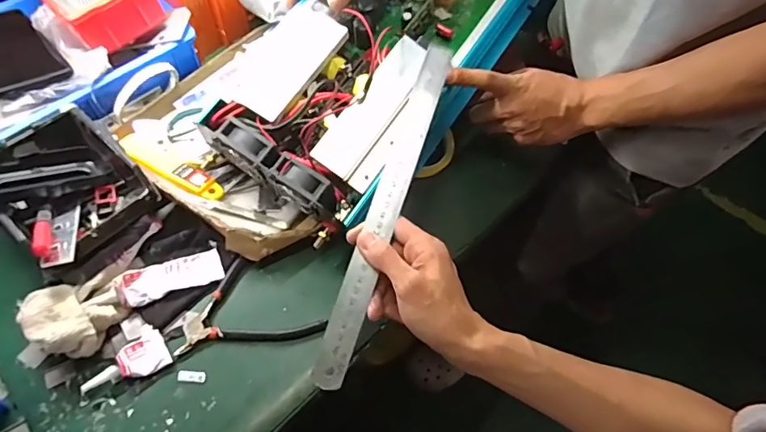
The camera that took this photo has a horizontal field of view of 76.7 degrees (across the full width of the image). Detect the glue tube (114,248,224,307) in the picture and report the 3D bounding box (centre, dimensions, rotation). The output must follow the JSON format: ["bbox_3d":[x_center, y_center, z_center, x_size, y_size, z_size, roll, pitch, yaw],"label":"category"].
[{"bbox_3d":[-0.214,0.062,0.493,0.097,0.025,0.039,-20,62,-15],"label":"glue tube"}]

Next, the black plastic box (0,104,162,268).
[{"bbox_3d":[-0.313,-0.025,0.492,0.146,0.071,0.121,38,63,19],"label":"black plastic box"}]

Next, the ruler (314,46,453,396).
[{"bbox_3d":[0.003,-0.008,0.432,0.029,0.008,0.313,18,73,6],"label":"ruler"}]

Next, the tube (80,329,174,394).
[{"bbox_3d":[-0.237,0.136,0.447,0.072,0.018,0.037,-29,65,-20],"label":"tube"}]

